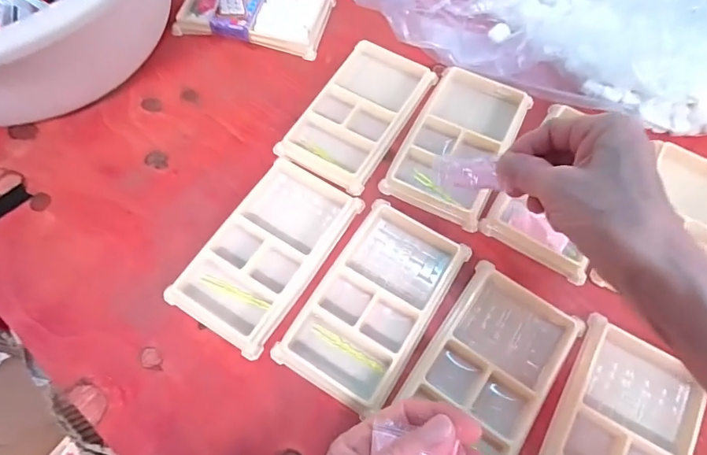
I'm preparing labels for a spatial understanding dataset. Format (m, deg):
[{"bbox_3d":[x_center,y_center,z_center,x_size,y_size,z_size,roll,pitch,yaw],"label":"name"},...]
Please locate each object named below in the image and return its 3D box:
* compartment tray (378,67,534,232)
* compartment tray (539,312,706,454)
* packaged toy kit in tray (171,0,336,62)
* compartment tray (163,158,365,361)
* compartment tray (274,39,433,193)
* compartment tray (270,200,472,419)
[{"bbox_3d":[0.085,-0.068,0.363,0.077,0.019,0.132,26,69,12],"label":"compartment tray"},{"bbox_3d":[0.161,0.129,0.270,0.075,0.011,0.137,29,70,13],"label":"compartment tray"},{"bbox_3d":[-0.091,-0.202,0.416,0.132,0.019,0.075,13,67,7],"label":"packaged toy kit in tray"},{"bbox_3d":[-0.060,0.016,0.324,0.074,0.010,0.135,31,70,14],"label":"compartment tray"},{"bbox_3d":[0.006,-0.097,0.375,0.076,0.011,0.137,30,70,13],"label":"compartment tray"},{"bbox_3d":[0.016,0.049,0.307,0.079,0.011,0.135,29,70,13],"label":"compartment tray"}]

